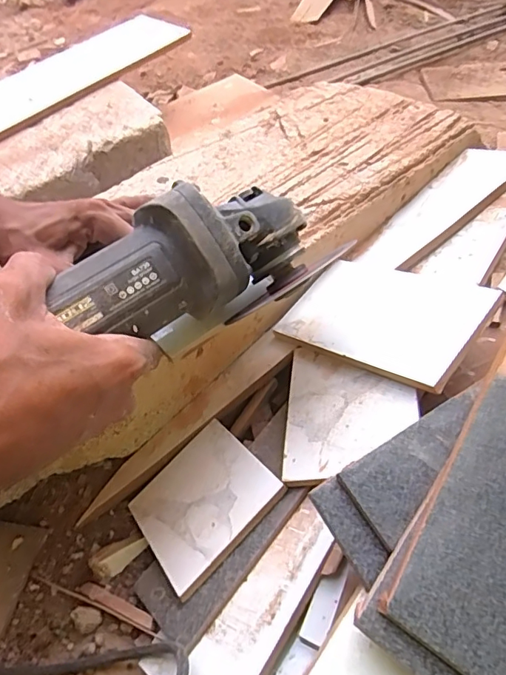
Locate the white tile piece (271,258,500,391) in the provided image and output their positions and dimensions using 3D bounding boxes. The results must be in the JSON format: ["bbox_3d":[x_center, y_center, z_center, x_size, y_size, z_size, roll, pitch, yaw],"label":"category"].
[{"bbox_3d":[0.099,-0.018,0.374,0.144,0.012,0.099,20,59,45],"label":"white tile piece"}]

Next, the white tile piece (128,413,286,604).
[{"bbox_3d":[-0.035,0.112,0.346,0.091,0.007,0.089,-44,41,-11],"label":"white tile piece"}]

